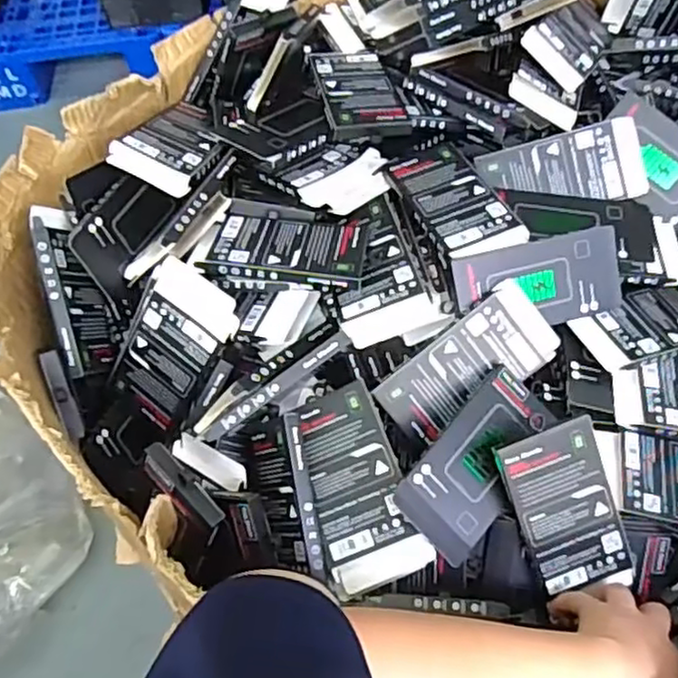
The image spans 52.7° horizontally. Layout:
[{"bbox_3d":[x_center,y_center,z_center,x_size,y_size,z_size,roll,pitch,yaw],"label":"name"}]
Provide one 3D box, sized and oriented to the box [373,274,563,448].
[{"bbox_3d":[0.116,0.023,0.595,0.156,0.012,0.077,-41,96,1],"label":"box"}]

